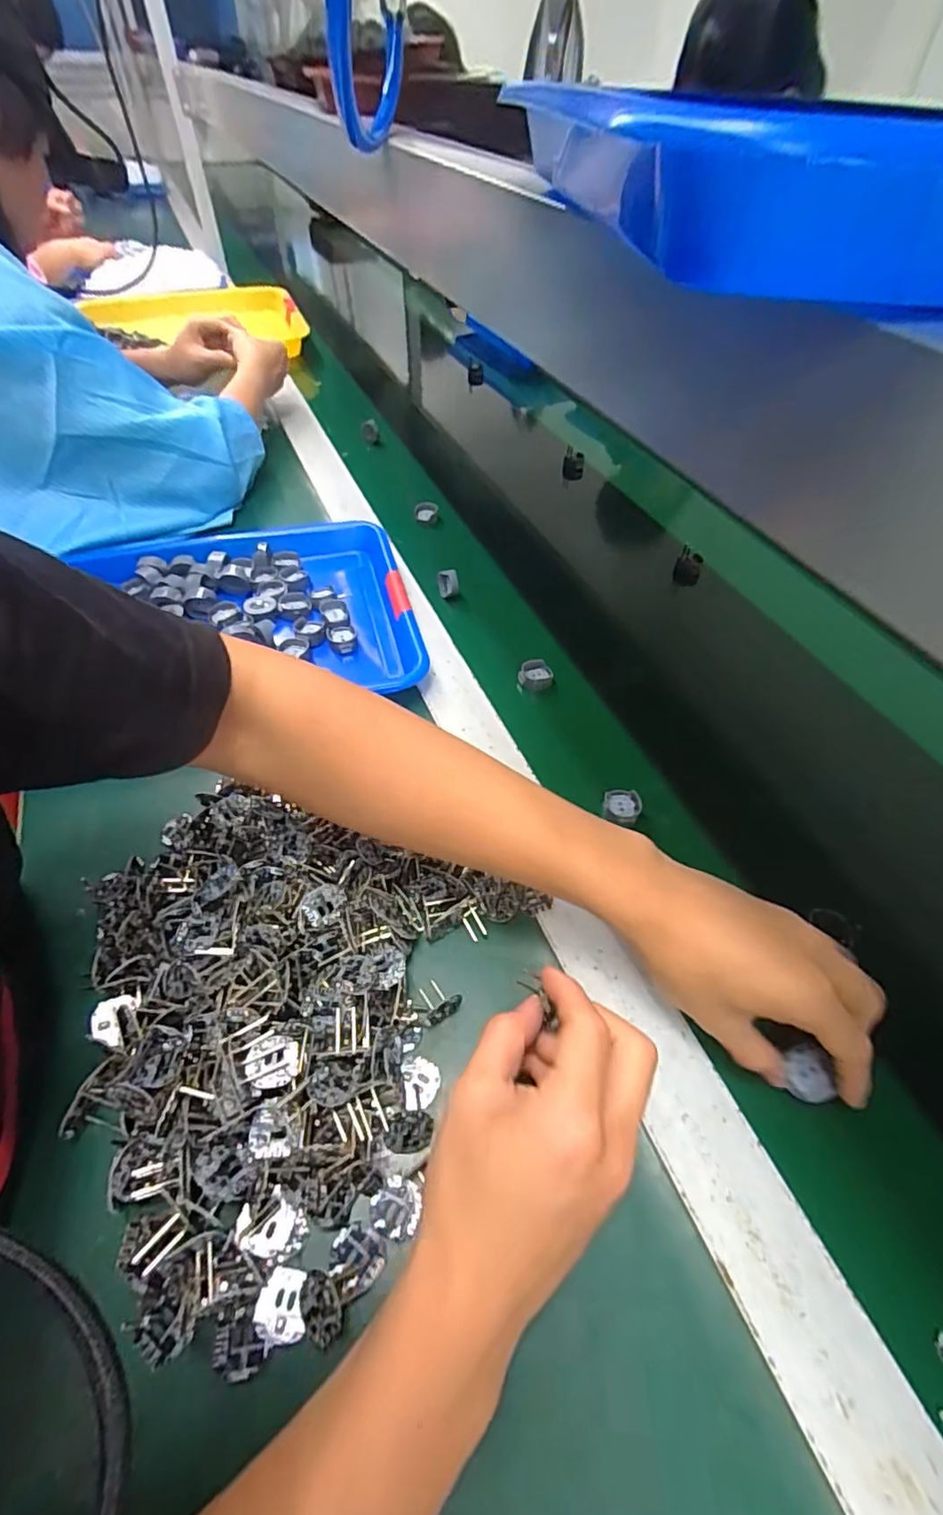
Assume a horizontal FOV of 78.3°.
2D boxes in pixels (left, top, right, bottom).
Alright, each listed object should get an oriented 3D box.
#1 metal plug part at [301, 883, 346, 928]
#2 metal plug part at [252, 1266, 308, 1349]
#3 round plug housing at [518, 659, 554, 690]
[{"bbox_3d":[-0.085,0.085,0.332,0.024,0.006,0.021,-9,91,-19],"label":"metal plug part"},{"bbox_3d":[-0.080,0.230,0.243,0.021,0.004,0.024,2,50,0],"label":"metal plug part"},{"bbox_3d":[0.058,-0.073,0.509,0.028,0.016,0.024,20,52,14],"label":"round plug housing"}]

